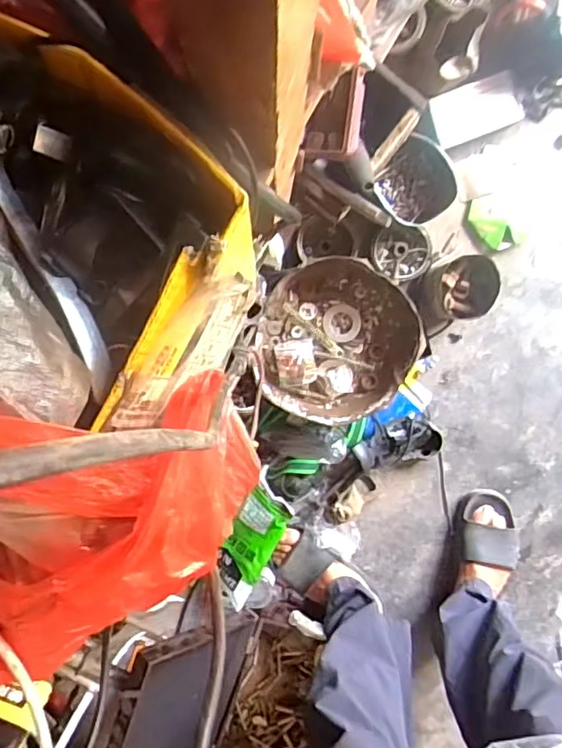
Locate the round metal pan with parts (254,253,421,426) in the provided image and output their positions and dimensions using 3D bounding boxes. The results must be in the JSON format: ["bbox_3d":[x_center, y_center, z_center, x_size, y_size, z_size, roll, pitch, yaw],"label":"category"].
[{"bbox_3d":[0.089,-0.053,0.955,0.253,0.060,0.257,0,100,1],"label":"round metal pan with parts"}]

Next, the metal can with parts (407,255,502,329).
[{"bbox_3d":[0.294,-0.141,0.989,0.122,0.126,0.104,-28,98,5],"label":"metal can with parts"}]

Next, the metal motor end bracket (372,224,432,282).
[{"bbox_3d":[0.211,-0.213,1.005,0.100,0.031,0.114,14,71,6],"label":"metal motor end bracket"}]

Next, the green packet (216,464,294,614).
[{"bbox_3d":[-0.053,0.301,1.031,0.097,0.024,0.221,29,102,14],"label":"green packet"}]

